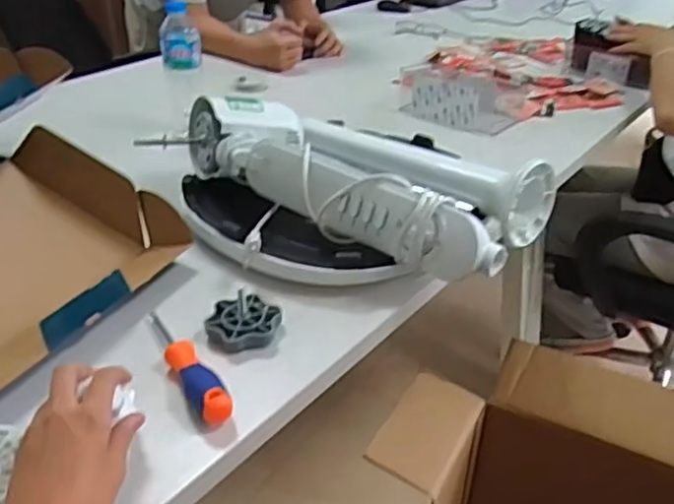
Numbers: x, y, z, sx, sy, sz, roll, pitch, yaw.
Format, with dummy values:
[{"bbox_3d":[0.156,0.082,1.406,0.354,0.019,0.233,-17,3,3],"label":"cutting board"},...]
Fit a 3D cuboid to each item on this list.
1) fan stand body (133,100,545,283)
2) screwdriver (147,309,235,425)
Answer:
[{"bbox_3d":[0.001,-0.081,0.834,0.489,0.122,0.331,23,38,31],"label":"fan stand body"},{"bbox_3d":[-0.145,0.101,0.628,0.028,0.031,0.183,-17,36,-26],"label":"screwdriver"}]

